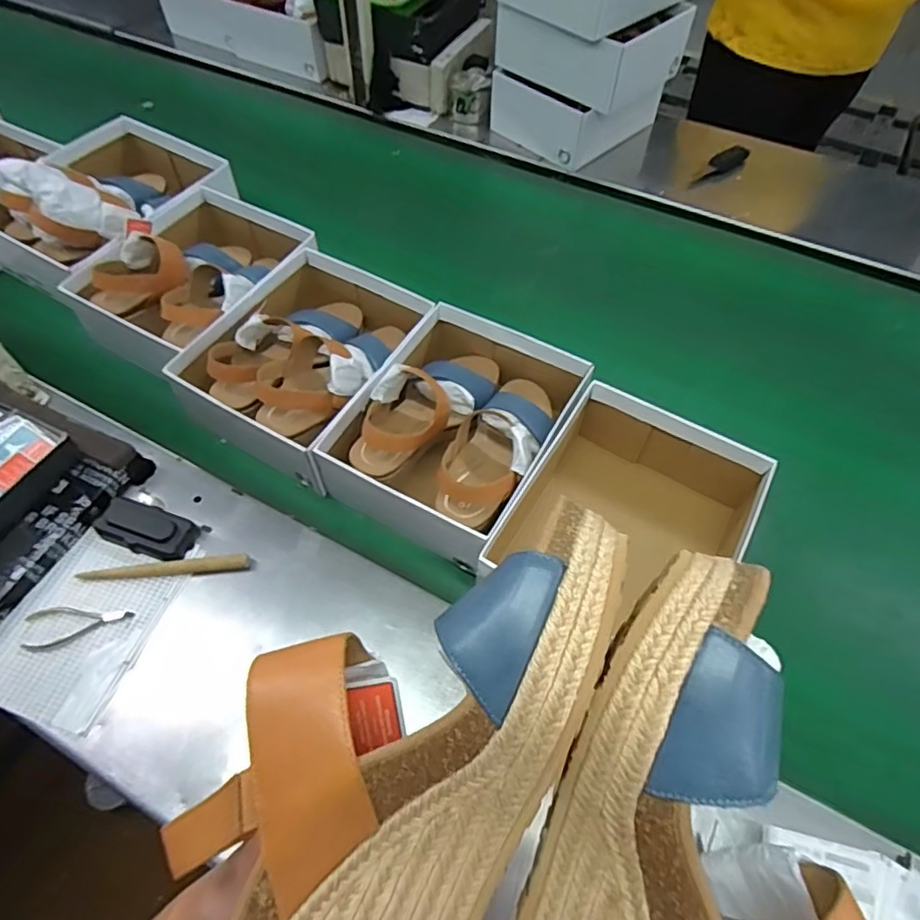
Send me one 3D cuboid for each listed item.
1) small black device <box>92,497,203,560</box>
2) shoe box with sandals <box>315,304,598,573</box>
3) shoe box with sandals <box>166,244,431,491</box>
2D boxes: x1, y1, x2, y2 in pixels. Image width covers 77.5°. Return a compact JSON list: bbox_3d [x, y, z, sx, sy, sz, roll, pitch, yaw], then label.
[{"bbox_3d":[-0.343,0.076,0.628,0.104,0.023,0.049,19,58,6],"label":"small black device"},{"bbox_3d":[-0.003,-0.040,0.679,0.217,0.117,0.275,33,60,14],"label":"shoe box with sandals"},{"bbox_3d":[-0.182,-0.137,0.725,0.214,0.104,0.284,28,59,12],"label":"shoe box with sandals"}]

